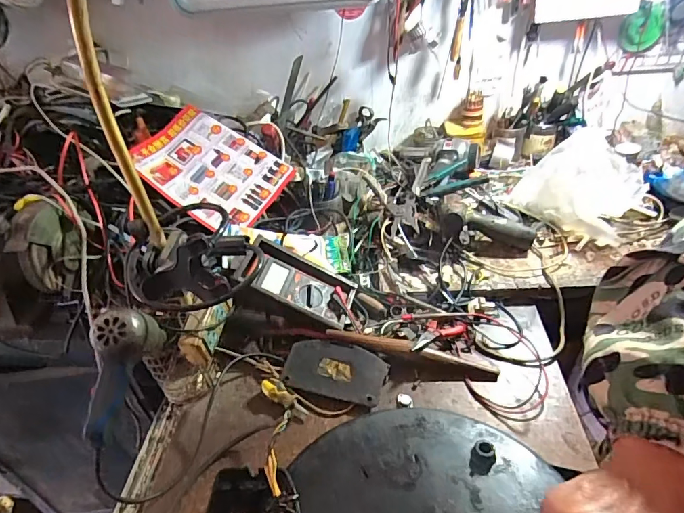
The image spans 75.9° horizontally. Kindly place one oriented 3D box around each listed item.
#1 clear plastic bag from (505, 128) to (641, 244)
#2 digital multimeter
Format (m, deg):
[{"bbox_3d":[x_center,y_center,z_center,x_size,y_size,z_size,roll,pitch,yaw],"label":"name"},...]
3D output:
[{"bbox_3d":[0.501,-0.161,0.935,0.239,0.149,0.176,25,48,30],"label":"clear plastic bag"},{"bbox_3d":[-0.075,0.040,0.767,0.198,0.034,0.109,28,52,-8],"label":"digital multimeter"}]

